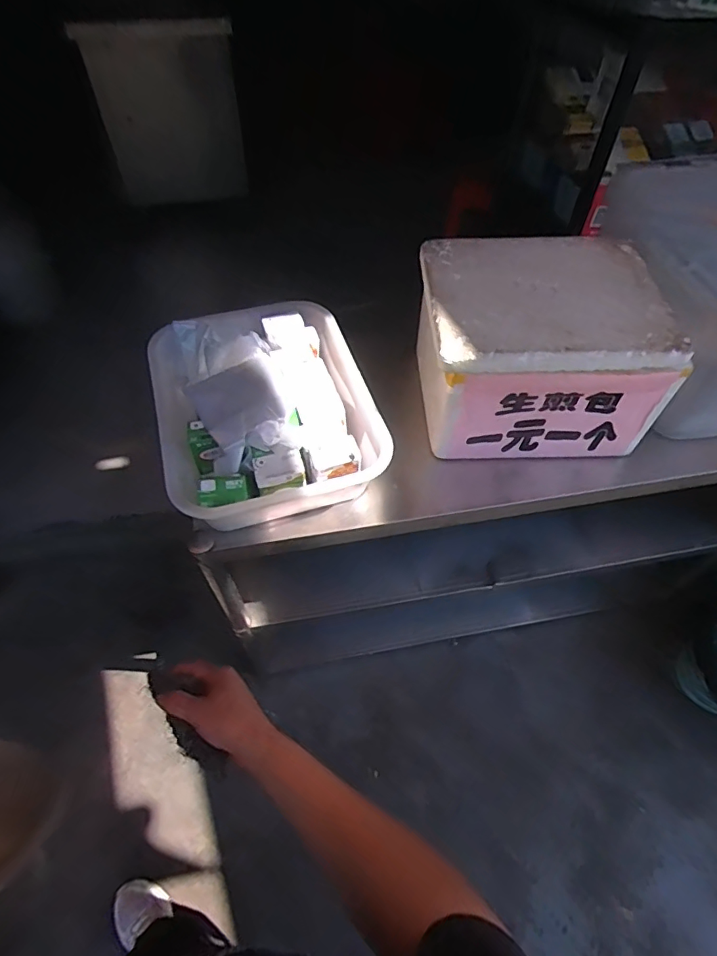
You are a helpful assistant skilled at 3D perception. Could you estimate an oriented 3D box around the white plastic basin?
[{"bbox_3d":[-0.150,-0.119,0.804,0.311,0.116,0.383,-15,54,-12],"label":"white plastic basin"}]

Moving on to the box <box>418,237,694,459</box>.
[{"bbox_3d":[0.276,-0.205,0.814,0.346,0.232,0.268,-1,52,-1],"label":"box"}]

